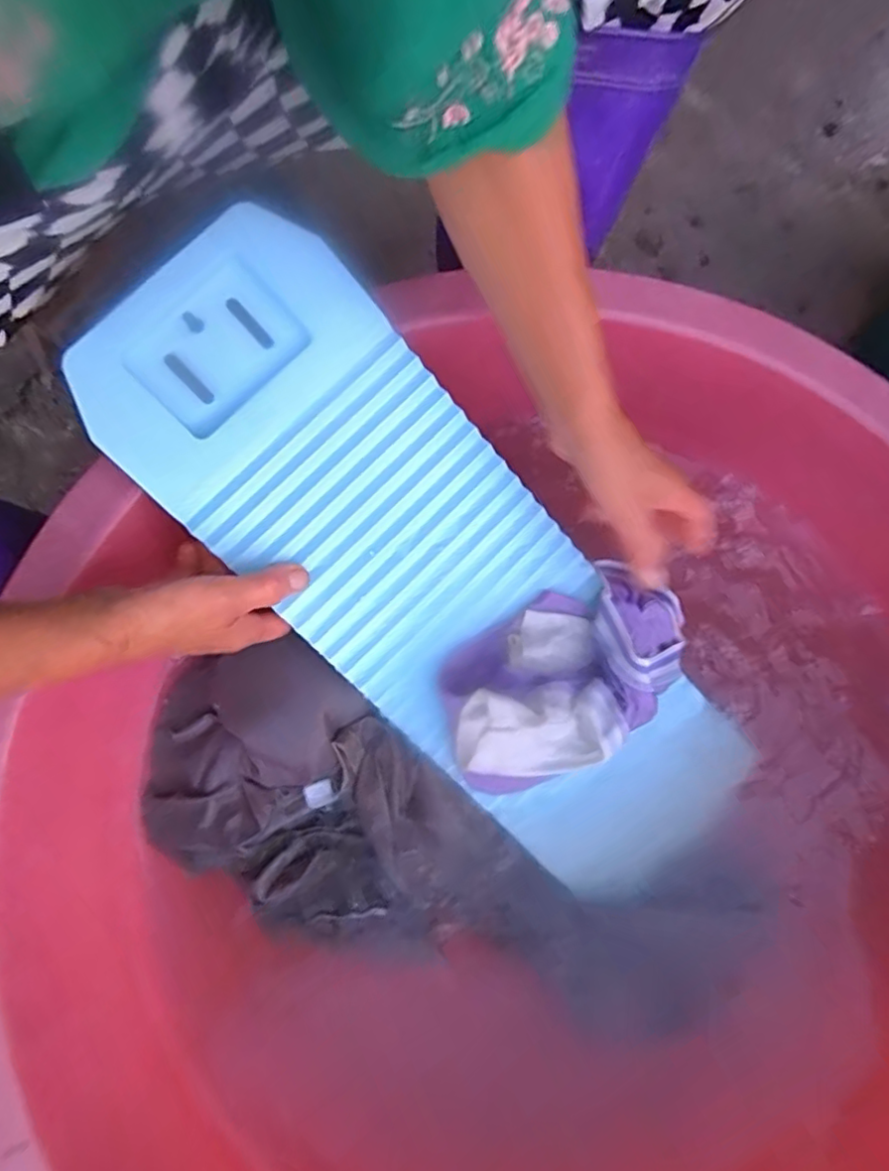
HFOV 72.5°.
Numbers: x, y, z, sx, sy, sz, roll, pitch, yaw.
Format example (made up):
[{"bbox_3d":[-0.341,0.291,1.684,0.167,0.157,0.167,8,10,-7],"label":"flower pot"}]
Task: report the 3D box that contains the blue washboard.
[{"bbox_3d":[0.002,0.004,0.413,0.178,0.033,0.513,-45,103,-10],"label":"blue washboard"}]

